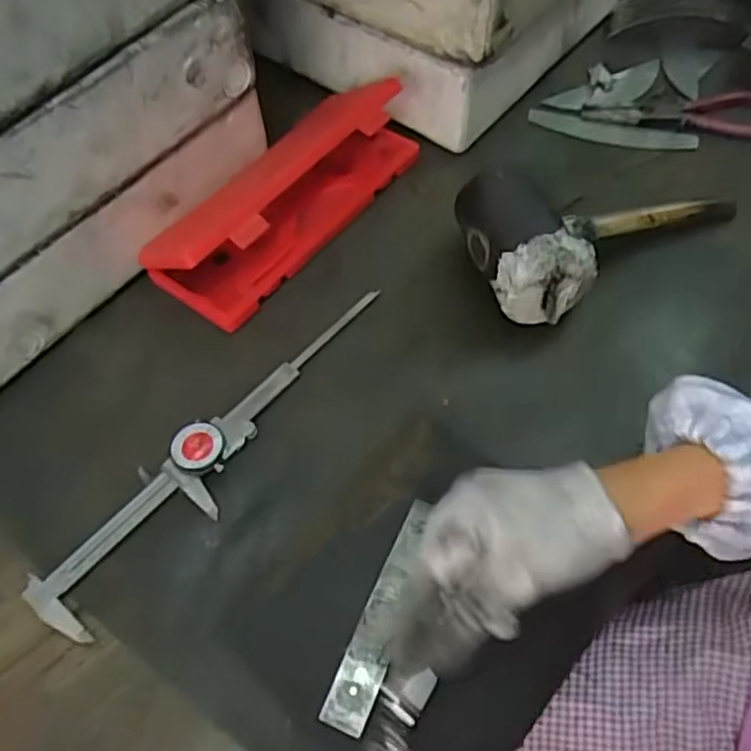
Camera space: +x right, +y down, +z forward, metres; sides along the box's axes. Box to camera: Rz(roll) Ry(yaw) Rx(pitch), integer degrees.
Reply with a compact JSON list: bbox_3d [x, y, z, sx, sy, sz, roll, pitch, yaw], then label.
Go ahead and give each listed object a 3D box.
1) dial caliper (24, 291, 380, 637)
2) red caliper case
[{"bbox_3d":[-0.106,0.041,0.495,0.056,0.013,0.312,32,65,19],"label":"dial caliper"},{"bbox_3d":[-0.074,-0.159,0.576,0.101,0.070,0.253,34,65,20],"label":"red caliper case"}]

